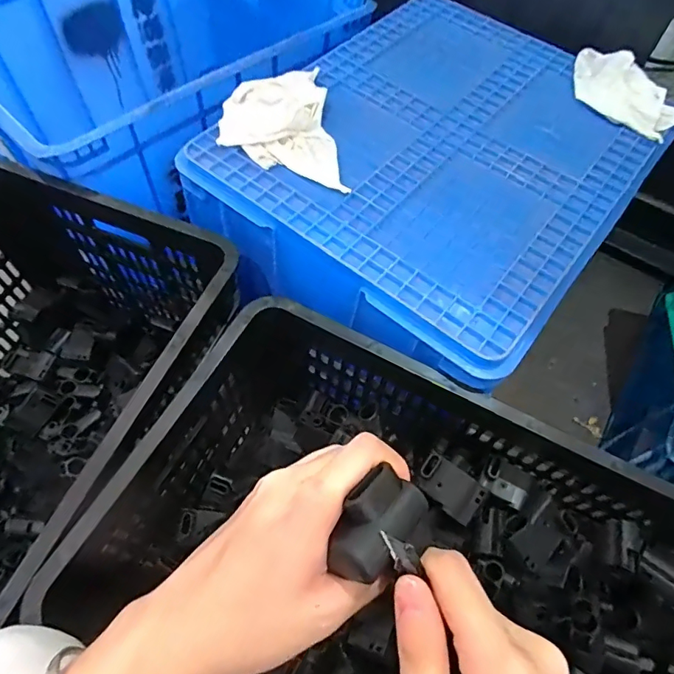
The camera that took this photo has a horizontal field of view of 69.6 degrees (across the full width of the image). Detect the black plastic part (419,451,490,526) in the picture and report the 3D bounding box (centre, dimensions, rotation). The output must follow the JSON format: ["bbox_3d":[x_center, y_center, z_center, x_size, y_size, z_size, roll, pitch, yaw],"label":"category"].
[{"bbox_3d":[0.116,0.155,0.498,0.069,0.018,0.042,36,64,15],"label":"black plastic part"}]

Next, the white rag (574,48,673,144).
[{"bbox_3d":[0.401,-0.351,0.686,0.101,0.033,0.190,-18,63,-14],"label":"white rag"}]

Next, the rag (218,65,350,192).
[{"bbox_3d":[-0.075,-0.265,0.603,0.142,0.035,0.214,-6,61,-8],"label":"rag"}]

